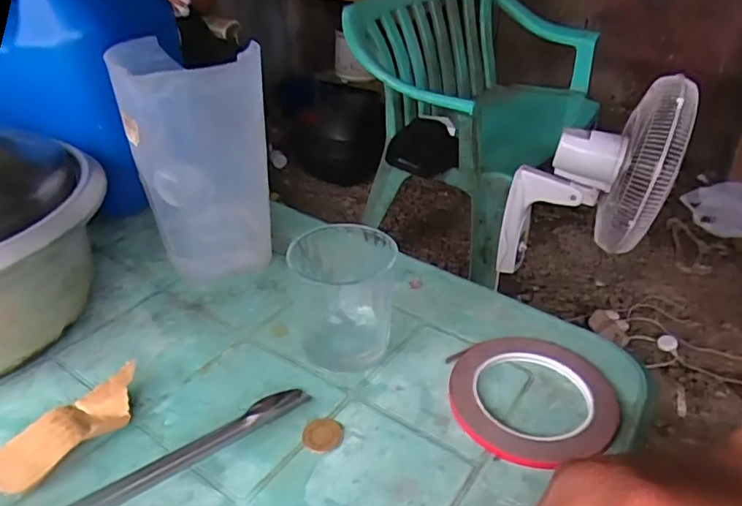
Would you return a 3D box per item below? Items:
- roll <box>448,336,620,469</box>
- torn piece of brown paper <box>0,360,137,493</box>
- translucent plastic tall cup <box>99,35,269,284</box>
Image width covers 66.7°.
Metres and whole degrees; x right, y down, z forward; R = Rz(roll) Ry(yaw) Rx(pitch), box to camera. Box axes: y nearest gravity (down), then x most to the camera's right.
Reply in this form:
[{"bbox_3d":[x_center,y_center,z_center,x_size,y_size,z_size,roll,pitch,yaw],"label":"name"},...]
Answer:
[{"bbox_3d":[0.114,0.099,0.397,0.111,0.009,0.117,0,32,0],"label":"roll"},{"bbox_3d":[-0.194,0.113,0.368,0.043,0.014,0.101,24,39,32],"label":"torn piece of brown paper"},{"bbox_3d":[-0.142,-0.070,0.480,0.110,0.198,0.088,-7,33,-12],"label":"translucent plastic tall cup"}]

